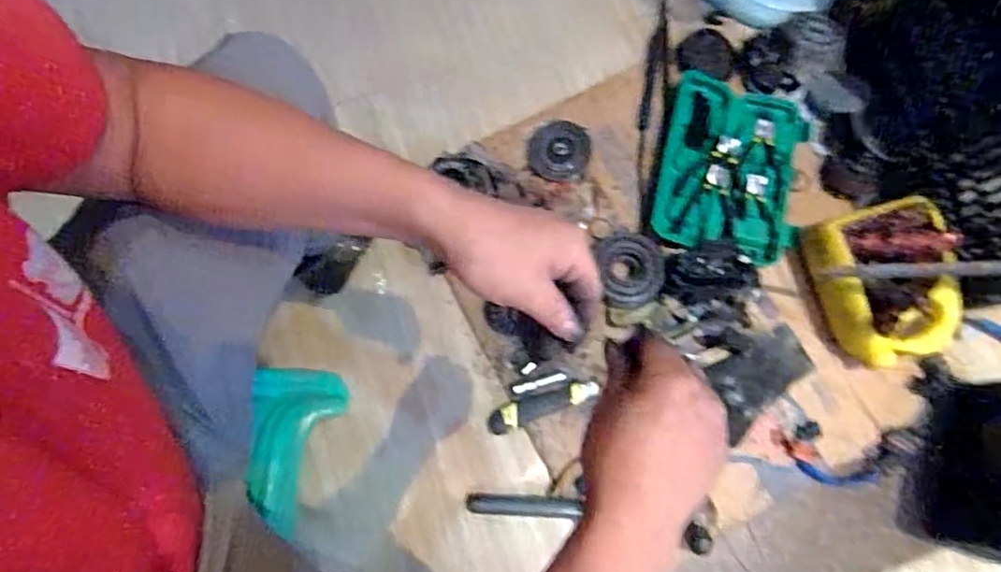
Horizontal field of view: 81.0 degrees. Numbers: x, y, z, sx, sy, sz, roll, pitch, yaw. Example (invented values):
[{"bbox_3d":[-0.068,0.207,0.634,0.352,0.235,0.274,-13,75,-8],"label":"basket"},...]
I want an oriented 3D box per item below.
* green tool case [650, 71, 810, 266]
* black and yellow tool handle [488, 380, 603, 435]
[{"bbox_3d":[0.369,-0.190,0.931,0.214,0.031,0.303,15,76,3],"label":"green tool case"},{"bbox_3d":[0.060,0.172,0.849,0.163,0.025,0.034,-20,77,-5],"label":"black and yellow tool handle"}]

